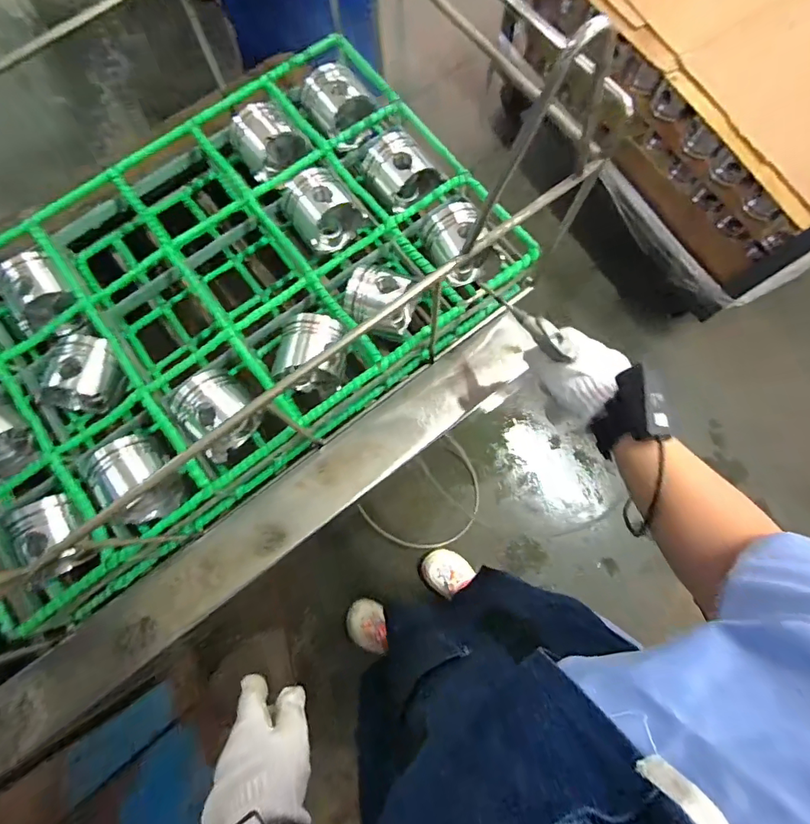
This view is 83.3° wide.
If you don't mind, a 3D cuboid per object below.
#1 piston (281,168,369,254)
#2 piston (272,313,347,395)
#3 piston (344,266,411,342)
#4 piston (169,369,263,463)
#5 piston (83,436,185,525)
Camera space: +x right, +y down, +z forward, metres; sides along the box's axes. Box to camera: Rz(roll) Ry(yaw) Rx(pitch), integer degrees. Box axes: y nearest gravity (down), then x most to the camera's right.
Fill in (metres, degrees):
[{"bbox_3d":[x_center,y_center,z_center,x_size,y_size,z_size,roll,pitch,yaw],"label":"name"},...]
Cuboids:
[{"bbox_3d":[-0.123,-0.295,0.681,0.093,0.084,0.105,-35,80,-7],"label":"piston"},{"bbox_3d":[-0.126,-0.078,0.641,0.093,0.094,0.100,1,78,1],"label":"piston"},{"bbox_3d":[-0.036,-0.145,0.634,0.093,0.078,0.081,22,79,5],"label":"piston"},{"bbox_3d":[-0.249,-0.002,0.614,0.093,0.072,0.100,-39,80,-8],"label":"piston"},{"bbox_3d":[-0.348,0.085,0.592,0.092,0.071,0.109,-39,80,-8],"label":"piston"}]

